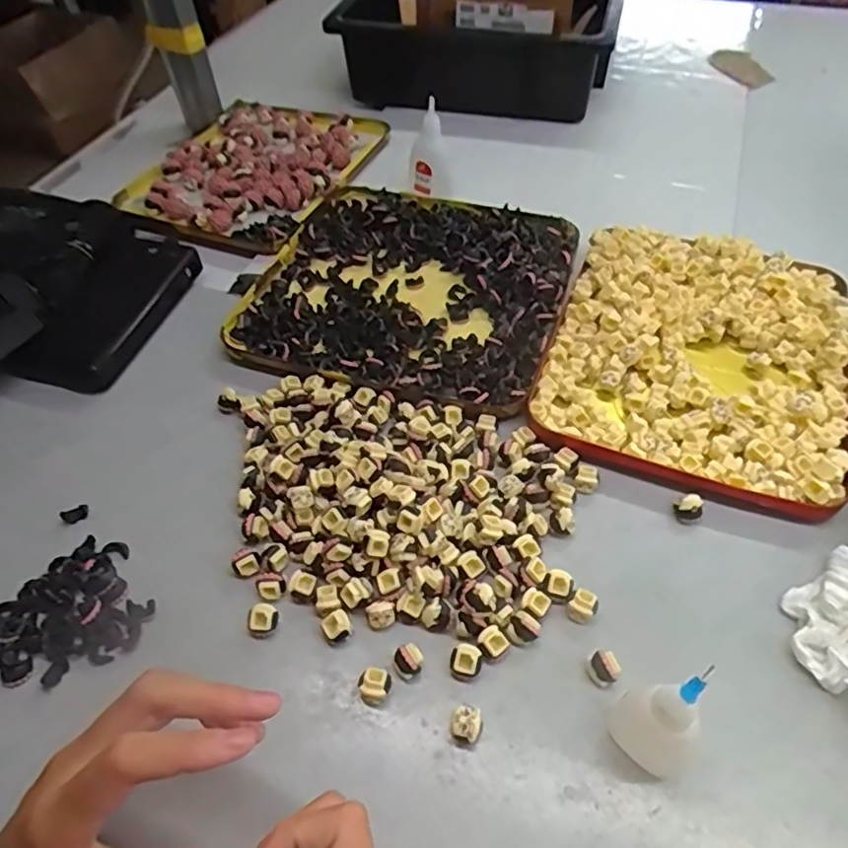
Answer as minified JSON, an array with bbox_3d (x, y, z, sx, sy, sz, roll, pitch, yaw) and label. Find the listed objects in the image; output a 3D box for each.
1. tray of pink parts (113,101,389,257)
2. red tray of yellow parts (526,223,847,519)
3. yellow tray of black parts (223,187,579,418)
[{"bbox_3d":[-0.173,-0.271,0.658,0.206,0.029,0.252,18,53,18],"label":"tray of pink parts"},{"bbox_3d":[0.199,-0.058,0.453,0.197,0.025,0.243,18,53,18],"label":"red tray of yellow parts"},{"bbox_3d":[-0.012,-0.119,0.517,0.239,0.018,0.237,14,52,15],"label":"yellow tray of black parts"}]

